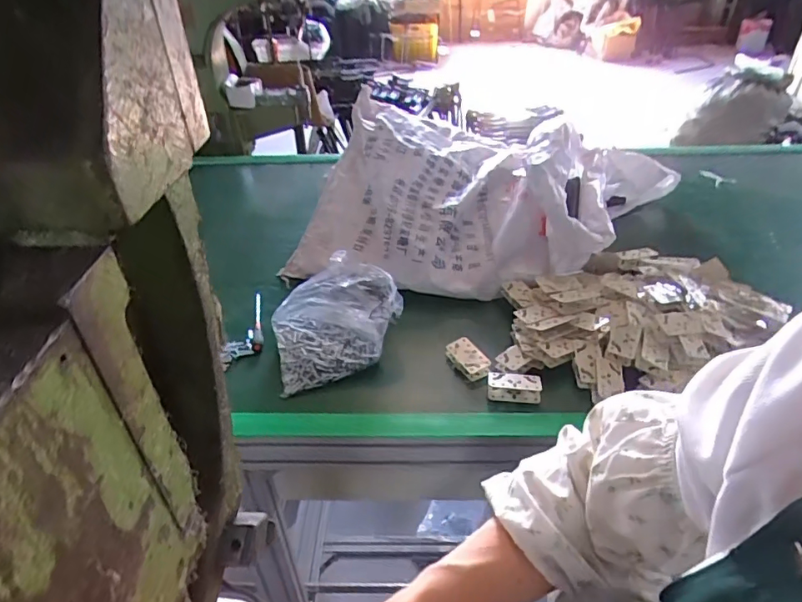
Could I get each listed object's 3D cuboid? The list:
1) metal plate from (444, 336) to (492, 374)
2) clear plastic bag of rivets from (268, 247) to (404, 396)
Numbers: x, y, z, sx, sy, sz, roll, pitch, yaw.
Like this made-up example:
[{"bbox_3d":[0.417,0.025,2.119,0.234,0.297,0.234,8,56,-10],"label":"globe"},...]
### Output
[{"bbox_3d":[0.110,0.087,0.839,0.042,0.010,0.074,-28,44,-11],"label":"metal plate"},{"bbox_3d":[-0.112,0.025,0.872,0.206,0.105,0.203,-12,38,-13],"label":"clear plastic bag of rivets"}]

